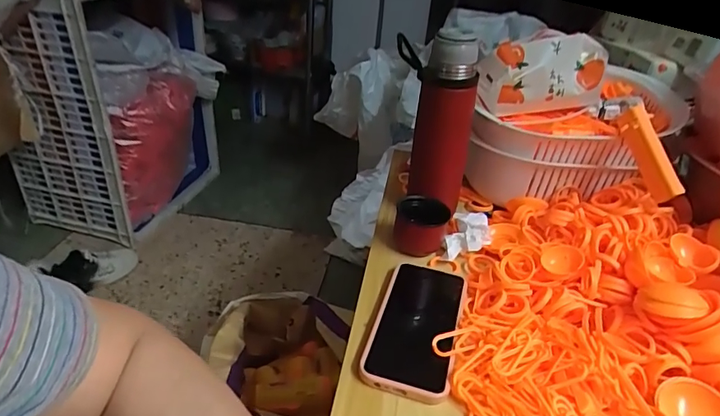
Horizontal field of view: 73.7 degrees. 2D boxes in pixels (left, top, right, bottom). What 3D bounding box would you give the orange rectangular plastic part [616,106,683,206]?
[{"bbox_3d":[0.325,-0.062,0.542,0.019,0.037,0.112,-9,72,-22],"label":"orange rectangular plastic part"}]

